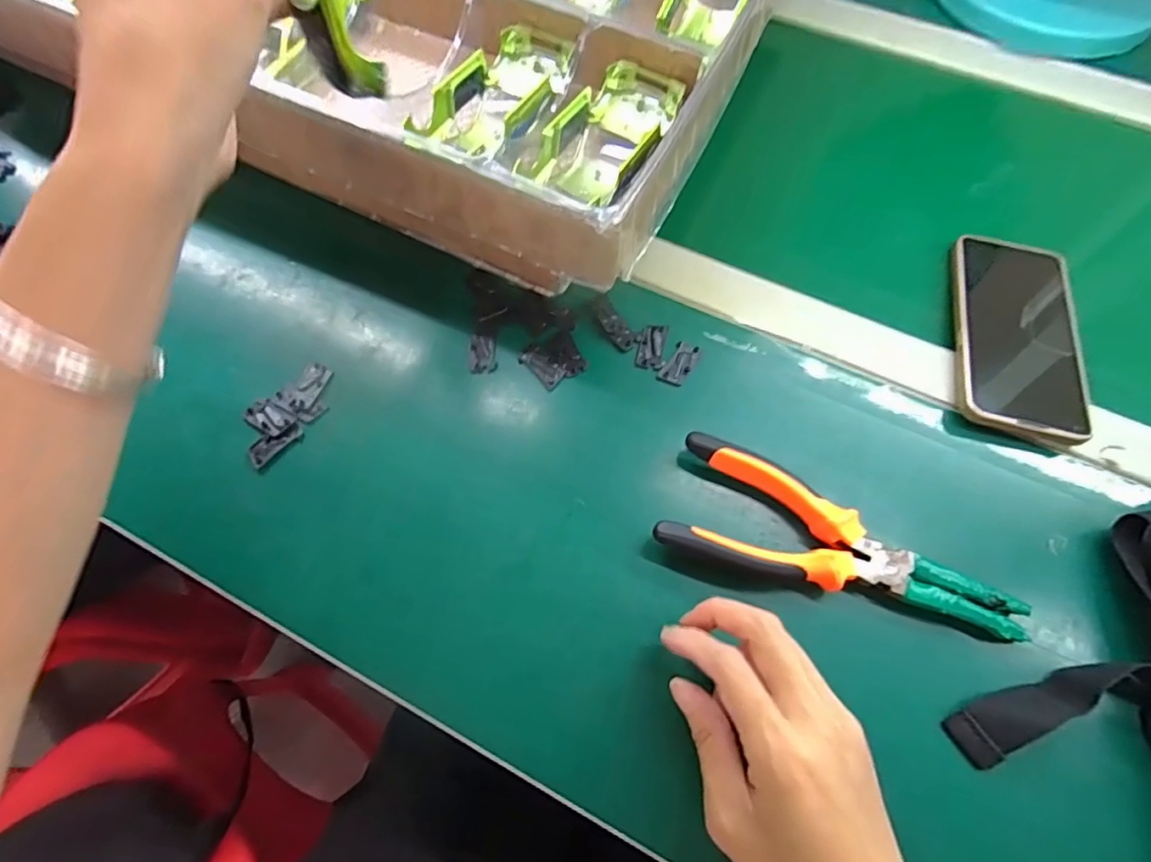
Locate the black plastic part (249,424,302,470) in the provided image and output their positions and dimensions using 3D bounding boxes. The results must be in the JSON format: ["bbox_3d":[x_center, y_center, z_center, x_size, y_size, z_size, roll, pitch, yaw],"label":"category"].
[{"bbox_3d":[-0.185,0.008,0.352,0.015,0.004,0.033,38,71,15],"label":"black plastic part"}]

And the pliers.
[{"bbox_3d":[0.146,0.067,0.319,0.191,0.027,0.064,21,67,9],"label":"pliers"}]

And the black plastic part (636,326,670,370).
[{"bbox_3d":[0.051,-0.057,0.380,0.018,0.004,0.032,10,66,4],"label":"black plastic part"}]

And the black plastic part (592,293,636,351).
[{"bbox_3d":[0.025,-0.074,0.387,0.015,0.004,0.045,-31,69,-13],"label":"black plastic part"}]

